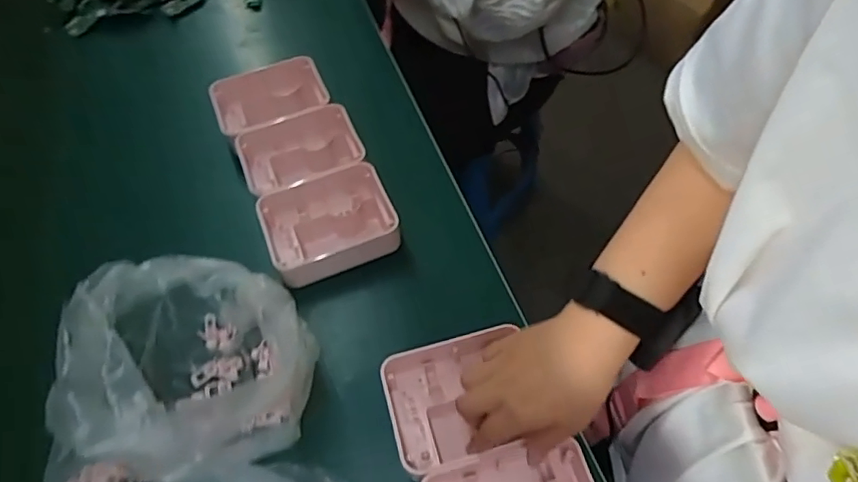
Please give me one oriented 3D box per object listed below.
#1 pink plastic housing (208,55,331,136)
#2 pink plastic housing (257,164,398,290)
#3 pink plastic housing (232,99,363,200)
[{"bbox_3d":[-0.190,-0.164,0.662,0.133,0.050,0.093,-22,59,-12],"label":"pink plastic housing"},{"bbox_3d":[-0.104,-0.020,0.572,0.131,0.044,0.109,-21,58,-11],"label":"pink plastic housing"},{"bbox_3d":[-0.144,-0.096,0.622,0.132,0.044,0.100,-23,59,-12],"label":"pink plastic housing"}]

